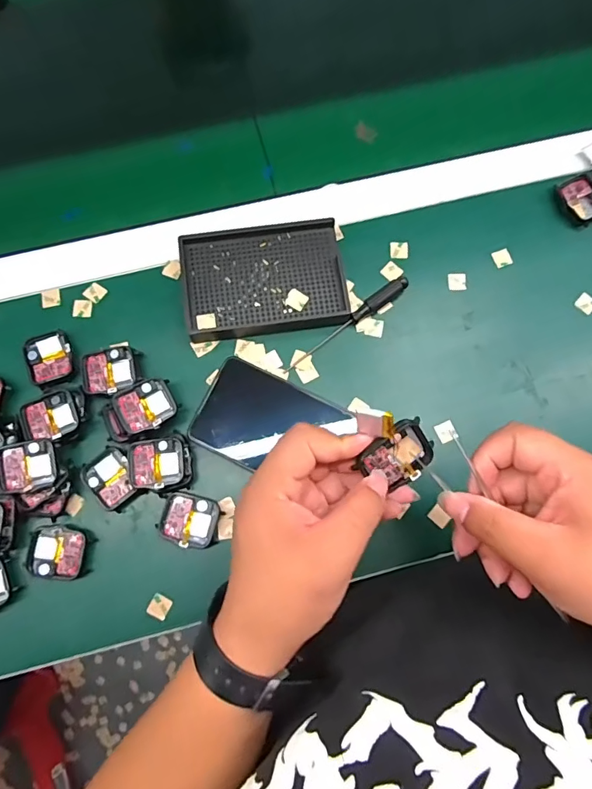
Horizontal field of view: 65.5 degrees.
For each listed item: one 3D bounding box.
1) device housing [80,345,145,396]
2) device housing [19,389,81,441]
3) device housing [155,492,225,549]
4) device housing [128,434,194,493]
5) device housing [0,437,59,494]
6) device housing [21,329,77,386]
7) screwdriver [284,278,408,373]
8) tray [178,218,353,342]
[{"bbox_3d":[-0.151,-0.018,0.380,0.047,0.018,0.039,-7,76,-3],"label":"device housing"},{"bbox_3d":[-0.196,0.018,0.367,0.042,0.012,0.039,-27,78,-8],"label":"device housing"},{"bbox_3d":[-0.083,0.099,0.362,0.046,0.013,0.038,13,76,2],"label":"device housing"},{"bbox_3d":[-0.106,0.055,0.362,0.047,0.017,0.041,-10,76,-4],"label":"device housing"},{"bbox_3d":[-0.205,0.055,0.351,0.043,0.012,0.037,-13,87,-9],"label":"device housing"},{"bbox_3d":[-0.207,-0.031,0.386,0.037,0.005,0.045,-20,77,-7],"label":"device housing"},{"bbox_3d":[0.042,-0.061,0.392,0.126,0.016,0.012,-36,79,-10],"label":"screwdriver"},{"bbox_3d":[-0.028,-0.100,0.402,0.135,0.022,0.092,-8,76,-4],"label":"tray"}]

